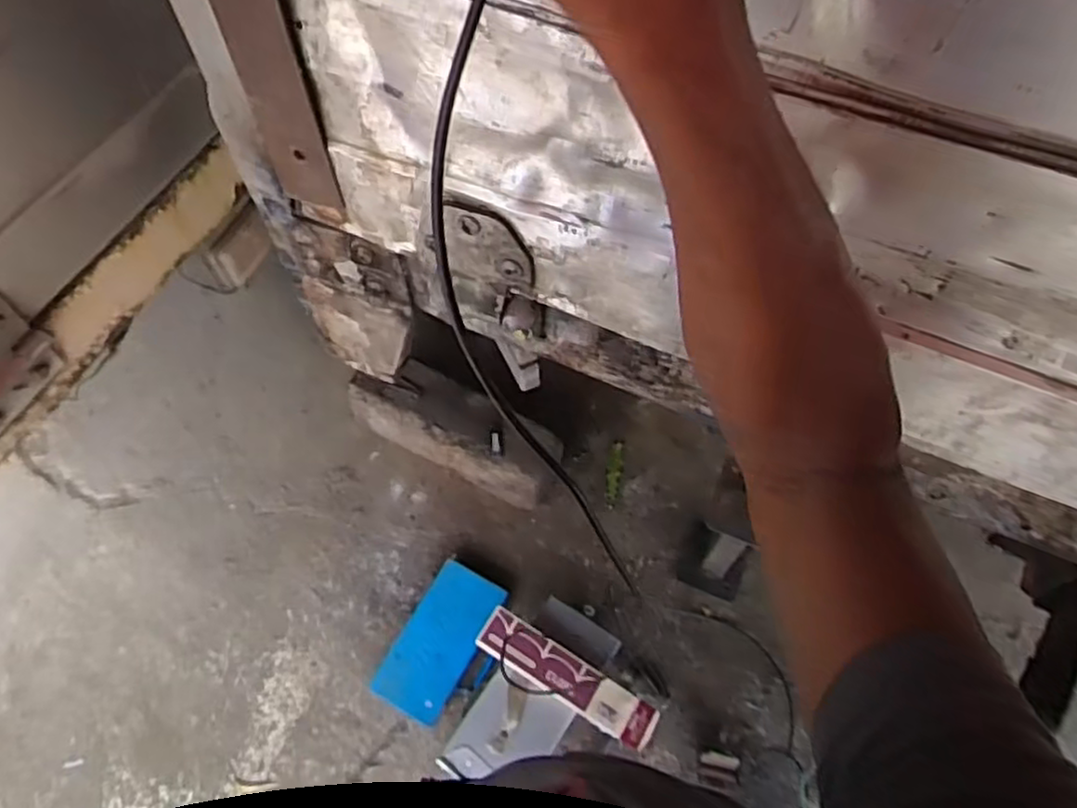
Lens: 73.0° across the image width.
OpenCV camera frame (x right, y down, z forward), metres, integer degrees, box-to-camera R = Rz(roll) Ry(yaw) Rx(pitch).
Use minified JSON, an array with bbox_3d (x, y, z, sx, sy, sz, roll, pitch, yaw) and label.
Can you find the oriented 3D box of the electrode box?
[{"bbox_3d":[0.049,0.495,1.316,0.346,0.053,0.086,29,65,16],"label":"electrode box"}]

